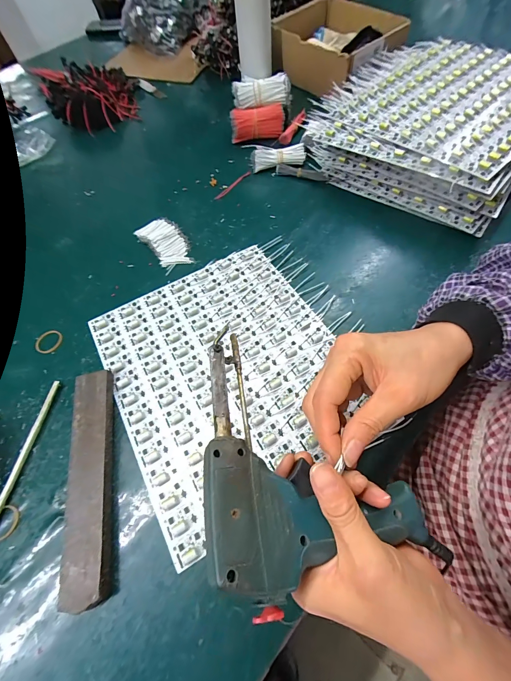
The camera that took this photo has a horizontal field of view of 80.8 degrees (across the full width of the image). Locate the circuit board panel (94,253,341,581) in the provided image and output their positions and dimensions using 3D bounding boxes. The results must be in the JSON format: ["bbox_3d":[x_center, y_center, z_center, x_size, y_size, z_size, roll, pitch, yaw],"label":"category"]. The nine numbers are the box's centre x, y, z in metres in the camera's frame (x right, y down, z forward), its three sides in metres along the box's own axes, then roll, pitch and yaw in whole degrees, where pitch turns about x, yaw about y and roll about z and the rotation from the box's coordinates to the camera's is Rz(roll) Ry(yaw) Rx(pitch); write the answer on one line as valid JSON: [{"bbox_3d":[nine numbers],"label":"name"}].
[{"bbox_3d":[-0.035,0.021,0.337,0.243,0.005,0.276,-29,62,-12],"label":"circuit board panel"}]

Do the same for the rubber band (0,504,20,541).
[{"bbox_3d":[-0.230,0.164,0.271,0.028,0.004,0.029,-2,60,3],"label":"rubber band"}]

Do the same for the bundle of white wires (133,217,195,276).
[{"bbox_3d":[-0.129,-0.143,0.432,0.054,0.015,0.100,-34,63,-14],"label":"bundle of white wires"}]

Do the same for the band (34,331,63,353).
[{"bbox_3d":[-0.253,0.001,0.366,0.032,0.004,0.032,0,60,5],"label":"band"}]

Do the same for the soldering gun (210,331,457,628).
[{"bbox_3d":[0.002,0.090,0.209,0.191,0.033,0.128,45,47,18],"label":"soldering gun"}]

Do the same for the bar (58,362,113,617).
[{"bbox_3d":[-0.154,0.123,0.280,0.039,0.017,0.195,-12,60,-2],"label":"bar"}]

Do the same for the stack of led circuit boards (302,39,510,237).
[{"bbox_3d":[0.268,-0.336,0.470,0.303,0.093,0.302,35,68,22],"label":"stack of led circuit boards"}]

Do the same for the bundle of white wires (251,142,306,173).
[{"bbox_3d":[0.038,-0.311,0.506,0.089,0.031,0.035,-2,60,3],"label":"bundle of white wires"}]

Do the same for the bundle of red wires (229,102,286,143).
[{"bbox_3d":[0.004,-0.391,0.541,0.093,0.048,0.028,2,60,6],"label":"bundle of red wires"}]

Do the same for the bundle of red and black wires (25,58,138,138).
[{"bbox_3d":[-0.357,-0.539,0.658,0.187,0.059,0.216,-24,61,-9],"label":"bundle of red and black wires"}]

